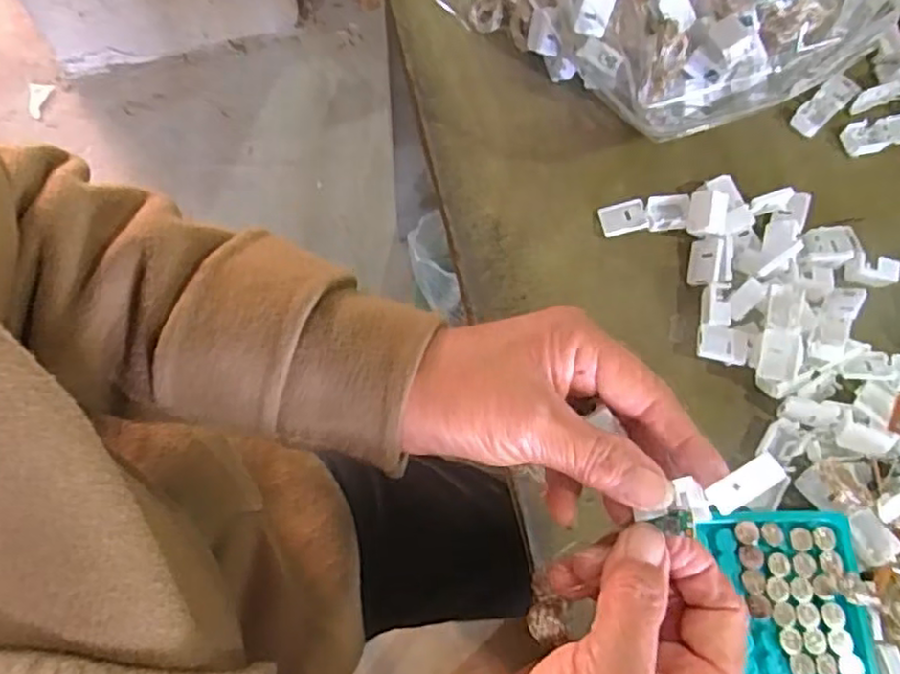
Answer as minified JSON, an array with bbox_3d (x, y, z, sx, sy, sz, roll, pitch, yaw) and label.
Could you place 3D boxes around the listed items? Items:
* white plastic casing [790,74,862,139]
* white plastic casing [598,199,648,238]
[{"bbox_3d":[0.247,-0.154,0.442,0.055,0.010,0.018,-41,76,-13],"label":"white plastic casing"},{"bbox_3d":[0.104,-0.071,0.406,0.027,0.007,0.019,-9,71,-3],"label":"white plastic casing"}]

